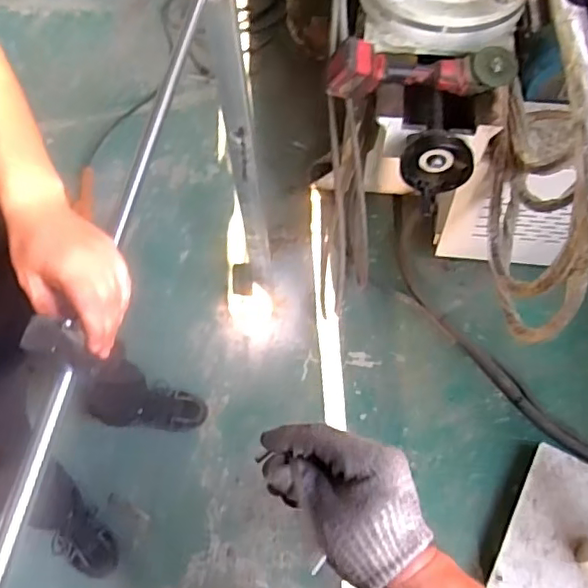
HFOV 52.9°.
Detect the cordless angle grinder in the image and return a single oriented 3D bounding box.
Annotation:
[{"bbox_3d":[0.277,-0.487,1.316,0.393,0.132,0.080,2,60,3],"label":"cordless angle grinder"}]

